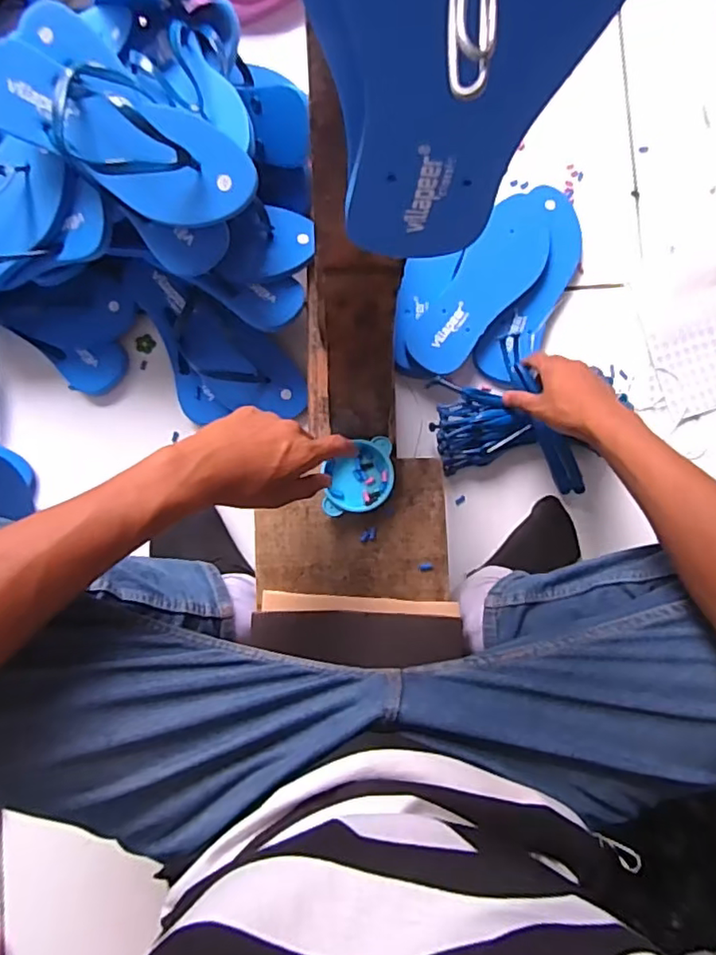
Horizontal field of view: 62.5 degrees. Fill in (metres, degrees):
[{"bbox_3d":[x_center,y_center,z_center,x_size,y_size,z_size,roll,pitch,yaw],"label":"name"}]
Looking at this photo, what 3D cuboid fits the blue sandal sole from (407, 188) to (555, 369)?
[{"bbox_3d":[0.151,-0.228,0.701,0.085,0.019,0.246,35,85,2],"label":"blue sandal sole"}]

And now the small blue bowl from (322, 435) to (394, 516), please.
[{"bbox_3d":[0.000,-0.001,0.596,0.071,0.020,0.071,-6,87,-1],"label":"small blue bowl"}]

